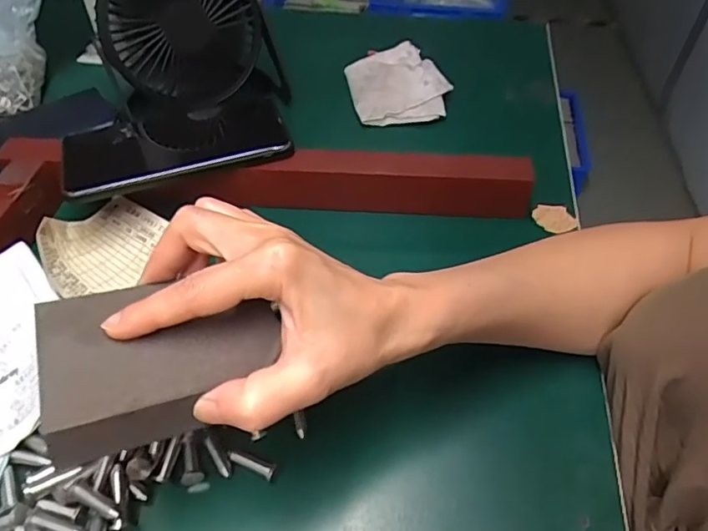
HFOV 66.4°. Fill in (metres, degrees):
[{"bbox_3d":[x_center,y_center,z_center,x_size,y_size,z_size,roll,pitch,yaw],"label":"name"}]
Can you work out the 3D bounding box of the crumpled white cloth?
[{"bbox_3d":[0.041,-0.171,0.511,0.082,0.029,0.097,-9,49,-9],"label":"crumpled white cloth"}]

